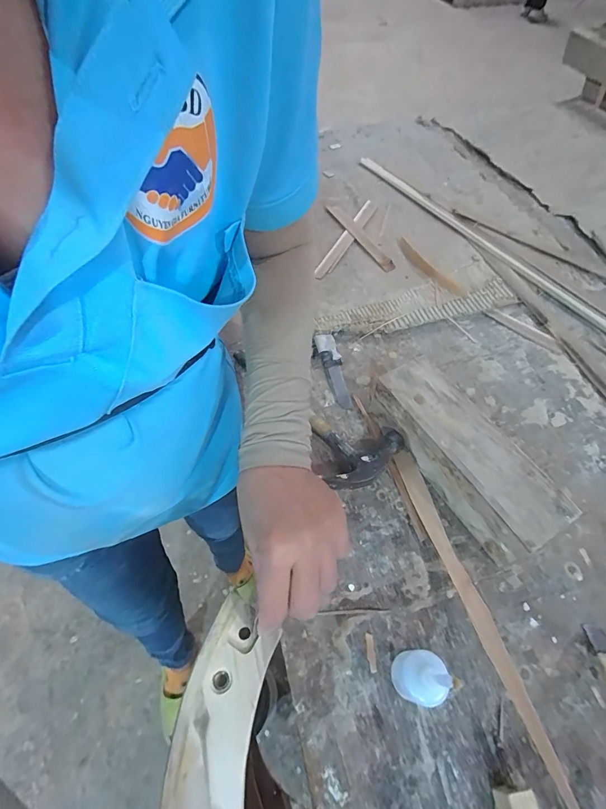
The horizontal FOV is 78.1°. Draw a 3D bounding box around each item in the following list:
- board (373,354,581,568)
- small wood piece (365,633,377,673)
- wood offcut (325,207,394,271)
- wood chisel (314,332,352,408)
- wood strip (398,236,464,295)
[{"bbox_3d":[0.159,0.048,0.383,0.066,0.066,0.201,-26,61,-15],"label":"board"},{"bbox_3d":[0.058,0.210,0.315,0.007,0.004,0.028,-1,58,0],"label":"small wood piece"},{"bbox_3d":[0.096,-0.283,0.629,0.025,0.008,0.190,-24,61,-13],"label":"wood offcut"},{"bbox_3d":[0.040,-0.045,0.475,0.027,0.014,0.112,-13,59,-7],"label":"wood chisel"},{"bbox_3d":[0.192,-0.218,0.587,0.032,0.007,0.153,-24,61,-14],"label":"wood strip"}]

